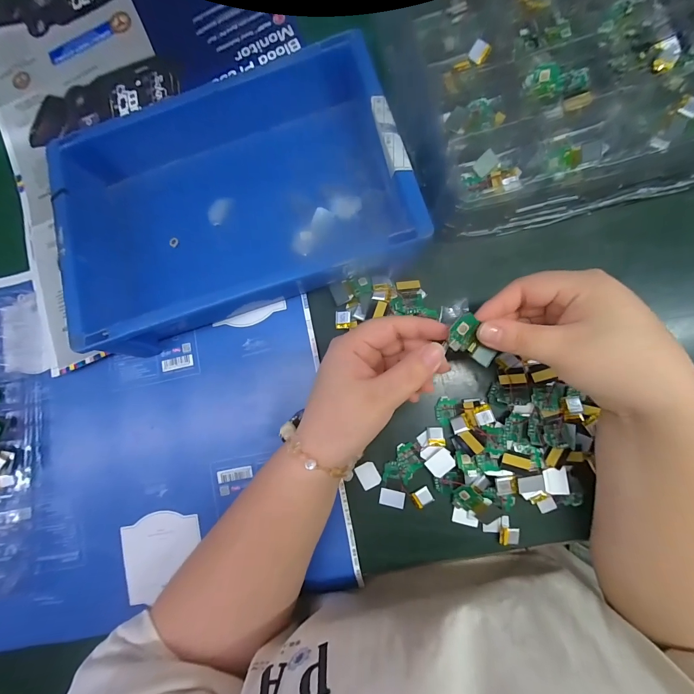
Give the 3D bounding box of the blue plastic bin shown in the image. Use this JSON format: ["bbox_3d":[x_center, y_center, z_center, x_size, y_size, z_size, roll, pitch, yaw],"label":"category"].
[{"bbox_3d":[-0.105,-0.143,0.314,0.304,0.067,0.226,-18,81,3],"label":"blue plastic bin"}]

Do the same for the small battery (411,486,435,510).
[{"bbox_3d":[0.066,0.132,0.294,0.017,0.004,0.014,-30,80,1],"label":"small battery"}]

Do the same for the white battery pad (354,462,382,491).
[{"bbox_3d":[0.019,0.116,0.301,0.018,0.004,0.022,-28,80,2],"label":"white battery pad"}]

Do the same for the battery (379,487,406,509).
[{"bbox_3d":[0.040,0.134,0.296,0.022,0.004,0.014,9,83,7],"label":"battery"}]

